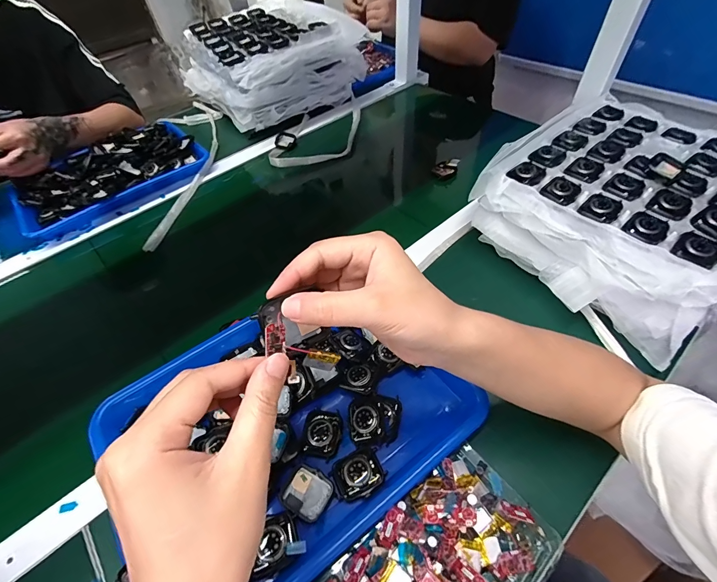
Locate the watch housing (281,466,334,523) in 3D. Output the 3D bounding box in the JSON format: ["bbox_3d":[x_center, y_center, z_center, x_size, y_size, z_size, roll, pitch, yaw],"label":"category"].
[{"bbox_3d":[-0.045,0.179,0.313,0.037,0.008,0.036,22,56,21],"label":"watch housing"}]

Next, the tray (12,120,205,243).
[{"bbox_3d":[-0.470,-0.232,0.662,0.318,0.051,0.227,-33,56,-20],"label":"tray"}]

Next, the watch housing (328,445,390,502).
[{"bbox_3d":[0.000,0.165,0.320,0.045,0.012,0.038,-26,53,-15],"label":"watch housing"}]

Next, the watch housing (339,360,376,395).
[{"bbox_3d":[0.001,0.090,0.369,0.033,0.010,0.033,16,54,17],"label":"watch housing"}]

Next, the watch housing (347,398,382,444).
[{"bbox_3d":[0.006,0.126,0.345,0.031,0.012,0.040,-19,64,7],"label":"watch housing"}]

